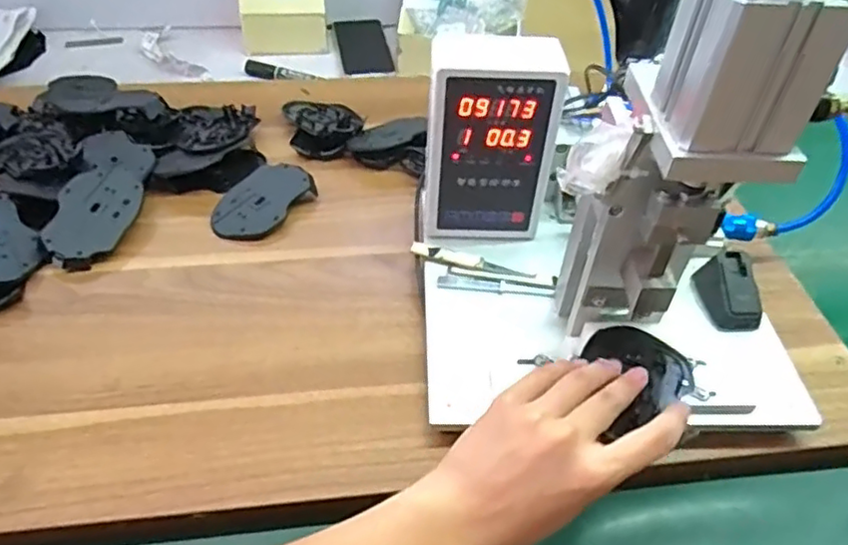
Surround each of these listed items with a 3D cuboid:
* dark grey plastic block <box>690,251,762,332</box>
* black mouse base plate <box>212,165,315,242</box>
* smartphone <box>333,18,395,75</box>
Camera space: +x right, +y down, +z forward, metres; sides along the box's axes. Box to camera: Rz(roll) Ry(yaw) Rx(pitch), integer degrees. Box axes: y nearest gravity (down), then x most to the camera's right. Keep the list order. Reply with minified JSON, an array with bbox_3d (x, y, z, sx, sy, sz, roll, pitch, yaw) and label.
[{"bbox_3d":[0.268,0.016,0.566,0.042,0.032,0.067,-5,47,-8],"label":"dark grey plastic block"},{"bbox_3d":[-0.167,-0.075,0.673,0.065,0.018,0.110,31,53,24],"label":"black mouse base plate"},{"bbox_3d":[-0.092,-0.344,0.983,0.076,0.012,0.147,-8,48,-11],"label":"smartphone"}]

